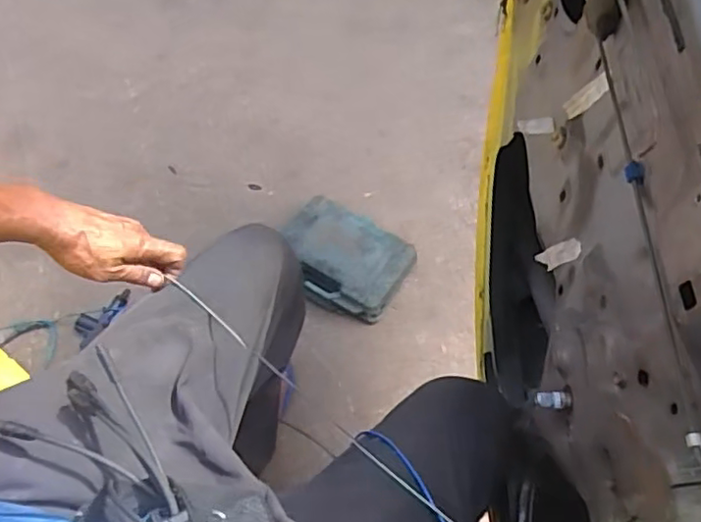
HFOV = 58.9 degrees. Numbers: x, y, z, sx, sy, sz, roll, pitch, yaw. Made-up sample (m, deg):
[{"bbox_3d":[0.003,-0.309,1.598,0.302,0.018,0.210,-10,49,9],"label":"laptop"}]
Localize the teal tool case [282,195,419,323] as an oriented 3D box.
[{"bbox_3d":[-0.015,-0.008,1.185,0.245,0.077,0.191,25,61,10],"label":"teal tool case"}]

